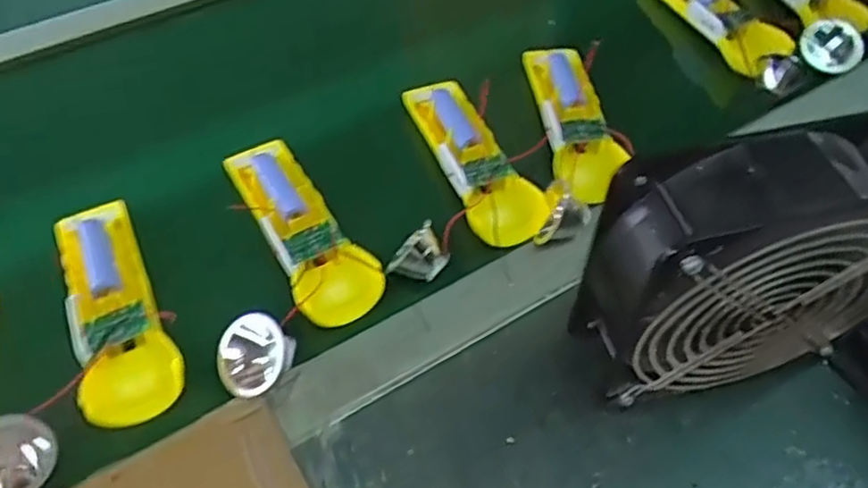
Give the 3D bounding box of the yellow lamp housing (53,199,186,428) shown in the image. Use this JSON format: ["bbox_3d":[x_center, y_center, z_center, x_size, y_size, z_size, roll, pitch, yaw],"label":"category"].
[{"bbox_3d":[-0.189,0.036,0.410,0.050,0.024,0.156,-21,55,-16],"label":"yellow lamp housing"}]

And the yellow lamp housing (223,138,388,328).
[{"bbox_3d":[-0.084,-0.011,0.446,0.051,0.027,0.148,-23,55,-18],"label":"yellow lamp housing"}]

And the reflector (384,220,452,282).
[{"bbox_3d":[-0.009,0.008,0.424,0.034,0.025,0.023,-36,60,-25],"label":"reflector"}]

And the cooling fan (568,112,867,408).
[{"bbox_3d":[0.146,0.017,0.338,0.141,0.155,0.058,-8,52,-7],"label":"cooling fan"}]

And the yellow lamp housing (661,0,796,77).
[{"bbox_3d":[0.220,-0.185,0.543,0.028,0.036,0.150,-23,55,-18],"label":"yellow lamp housing"}]

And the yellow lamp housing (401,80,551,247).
[{"bbox_3d":[0.029,-0.063,0.474,0.051,0.018,0.153,-16,54,-13],"label":"yellow lamp housing"}]

